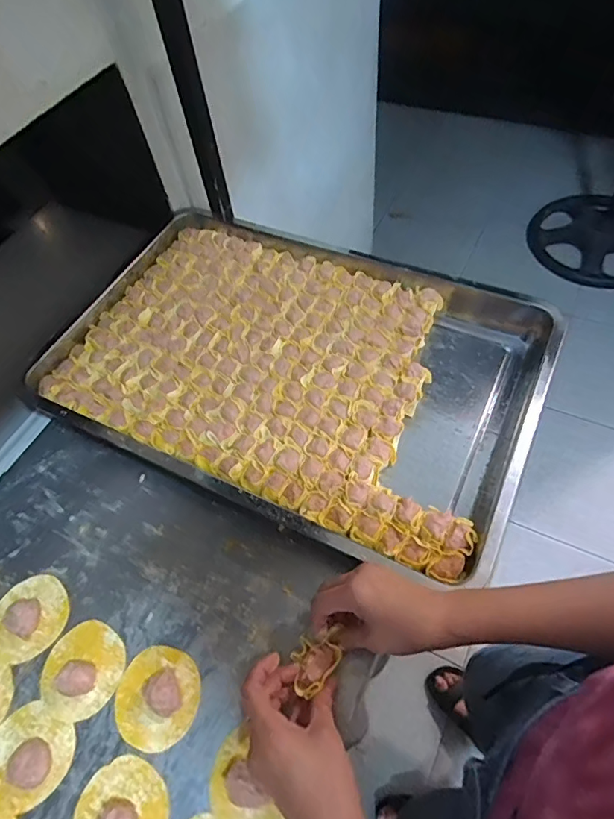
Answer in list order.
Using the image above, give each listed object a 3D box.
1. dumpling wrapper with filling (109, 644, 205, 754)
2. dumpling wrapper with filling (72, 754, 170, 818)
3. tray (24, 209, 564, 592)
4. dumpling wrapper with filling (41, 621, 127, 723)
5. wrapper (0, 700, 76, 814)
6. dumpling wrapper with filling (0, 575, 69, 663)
[{"bbox_3d":[-0.140,0.262,0.449,0.079,0.022,0.079,-2,58,3],"label":"dumpling wrapper with filling"},{"bbox_3d":[-0.157,0.337,0.402,0.076,0.019,0.079,-2,58,3],"label":"dumpling wrapper with filling"},{"bbox_3d":[-0.025,-0.064,0.623,0.592,0.058,0.388,23,63,18],"label":"tray"},{"bbox_3d":[-0.216,0.244,0.464,0.075,0.026,0.077,-2,58,3],"label":"dumpling wrapper with filling"},{"bbox_3d":[-0.253,0.306,0.434,0.079,0.018,0.074,-2,58,3],"label":"wrapper"},{"bbox_3d":[-0.288,0.210,0.498,0.079,0.018,0.075,-2,58,3],"label":"dumpling wrapper with filling"}]

